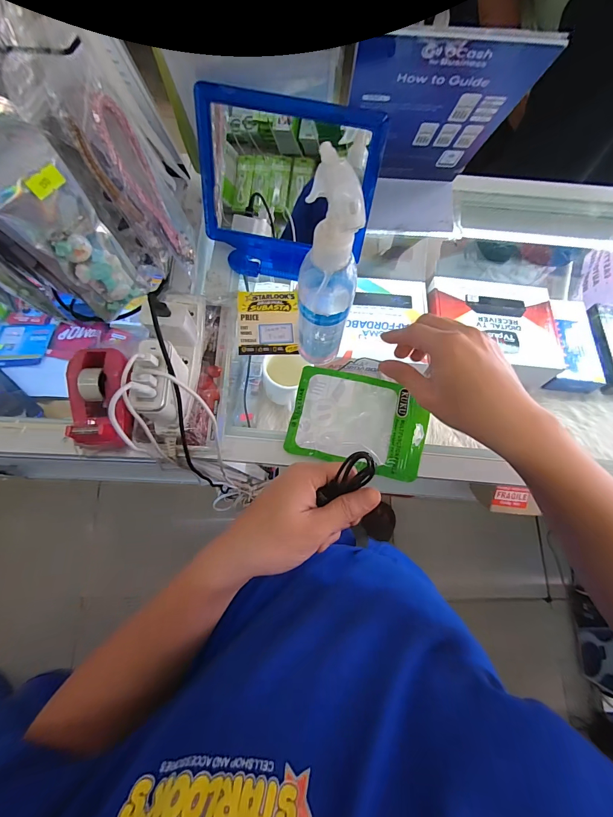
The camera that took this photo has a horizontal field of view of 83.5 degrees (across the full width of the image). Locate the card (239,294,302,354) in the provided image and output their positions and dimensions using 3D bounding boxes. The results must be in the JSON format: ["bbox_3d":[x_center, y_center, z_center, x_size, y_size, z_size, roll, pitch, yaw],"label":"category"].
[{"bbox_3d":[-0.045,-0.101,0.402,0.069,0.004,0.080,-1,76,-4],"label":"card"}]

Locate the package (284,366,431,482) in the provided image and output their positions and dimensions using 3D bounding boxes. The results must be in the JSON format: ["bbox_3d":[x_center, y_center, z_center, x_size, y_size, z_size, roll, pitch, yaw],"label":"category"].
[{"bbox_3d":[0.058,0.013,0.371,0.143,0.008,0.100,14,76,3],"label":"package"}]

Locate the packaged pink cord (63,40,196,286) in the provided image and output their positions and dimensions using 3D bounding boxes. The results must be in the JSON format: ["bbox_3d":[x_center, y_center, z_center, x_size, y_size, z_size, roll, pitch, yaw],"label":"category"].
[{"bbox_3d":[-0.139,-0.207,0.306,0.026,0.175,0.087,5,76,0],"label":"packaged pink cord"}]

